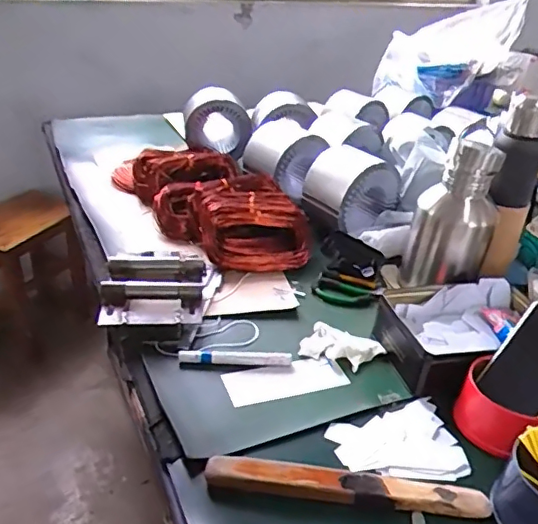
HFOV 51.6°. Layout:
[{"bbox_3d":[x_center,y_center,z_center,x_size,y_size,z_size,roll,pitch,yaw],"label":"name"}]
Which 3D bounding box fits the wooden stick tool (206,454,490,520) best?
[{"bbox_3d":[0.077,0.221,0.547,0.273,0.017,0.034,7,30,1],"label":"wooden stick tool"}]

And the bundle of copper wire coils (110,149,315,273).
[{"bbox_3d":[-0.116,-0.120,1.043,0.184,0.083,0.471,-17,37,-35],"label":"bundle of copper wire coils"}]

